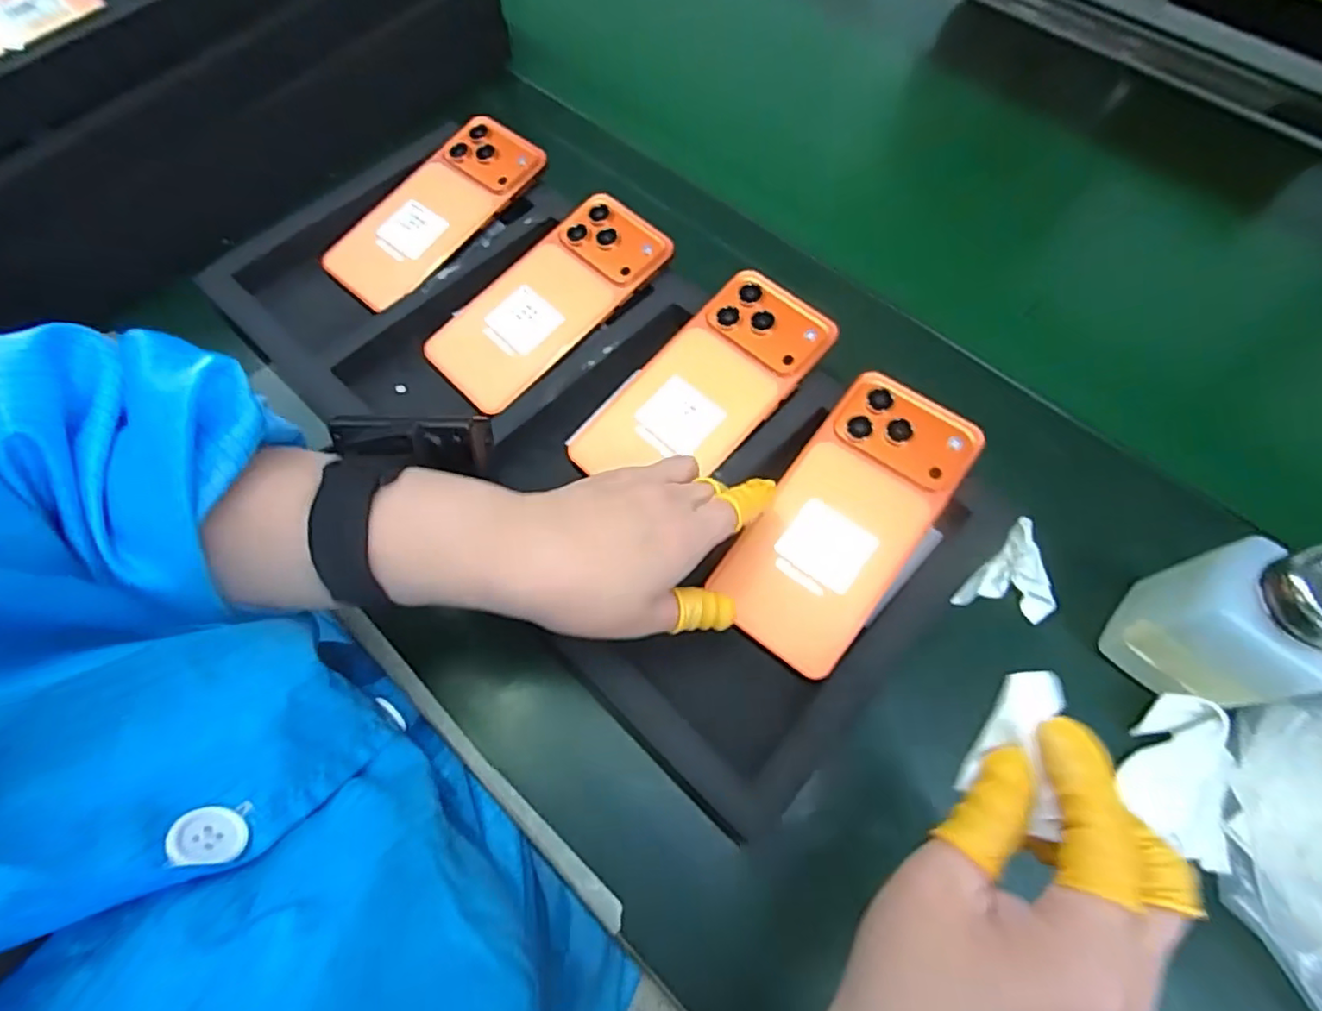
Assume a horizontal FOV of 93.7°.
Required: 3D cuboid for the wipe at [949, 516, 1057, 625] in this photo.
[{"bbox_3d":[0.195,0.041,0.335,0.042,0.016,0.059,39,70,18],"label":"wipe"}]

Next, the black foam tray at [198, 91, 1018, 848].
[{"bbox_3d":[-0.048,-0.079,0.374,0.477,0.038,0.238,42,74,15],"label":"black foam tray"}]

